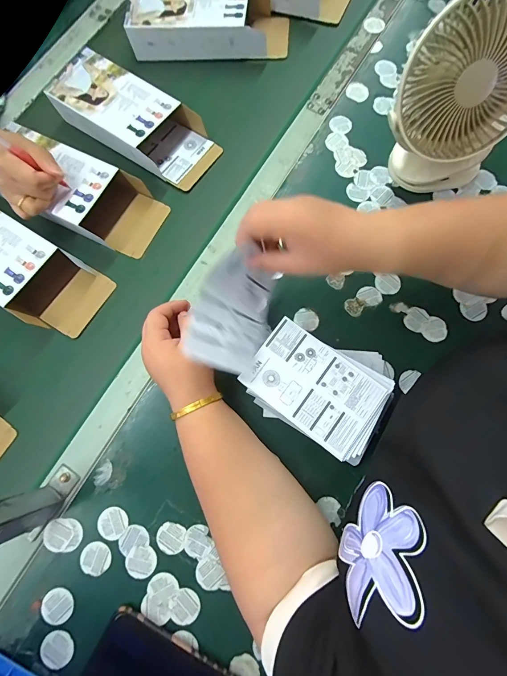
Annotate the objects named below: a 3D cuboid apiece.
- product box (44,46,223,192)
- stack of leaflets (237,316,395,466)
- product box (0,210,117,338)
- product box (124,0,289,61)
[{"bbox_3d":[-0.177,-0.322,0.473,0.243,0.052,0.110,35,80,7],"label":"product box"},{"bbox_3d":[0.077,0.050,0.378,0.151,0.047,0.126,29,80,6],"label":"stack of leaflets"},{"bbox_3d":[-0.320,-0.101,0.426,0.246,0.055,0.105,30,80,6],"label":"product box"},{"bbox_3d":[-0.069,-0.508,0.510,0.245,0.052,0.107,3,78,0],"label":"product box"}]

